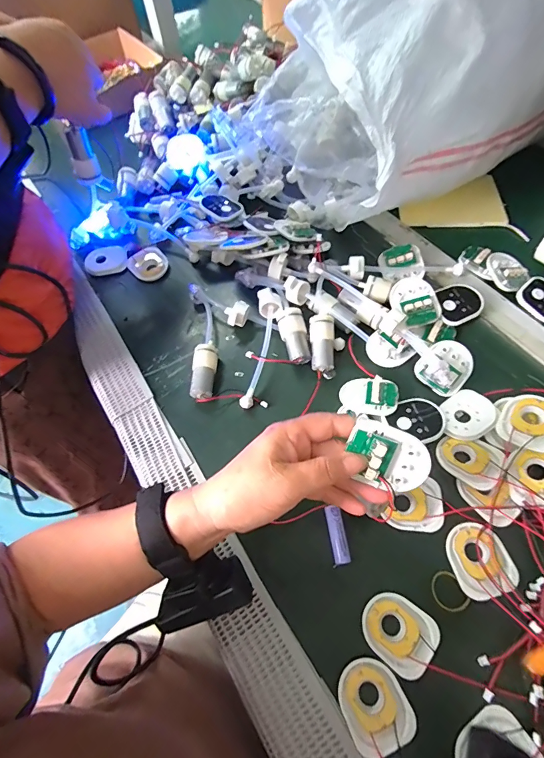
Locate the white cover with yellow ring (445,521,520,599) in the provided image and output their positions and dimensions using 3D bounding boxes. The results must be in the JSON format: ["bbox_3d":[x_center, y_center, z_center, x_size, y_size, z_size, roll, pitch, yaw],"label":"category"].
[{"bbox_3d":[0.180,0.155,0.331,0.050,0.010,0.058,-16,61,-5],"label":"white cover with yellow ring"}]

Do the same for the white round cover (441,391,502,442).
[{"bbox_3d":[0.195,0.036,0.383,0.058,0.007,0.047,-31,64,-12],"label":"white round cover"}]

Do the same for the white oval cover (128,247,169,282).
[{"bbox_3d":[-0.171,-0.161,0.529,0.051,0.006,0.058,-33,64,-13],"label":"white oval cover"}]

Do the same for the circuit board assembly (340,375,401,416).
[{"bbox_3d":[0.102,0.016,0.401,0.058,0.009,0.048,-5,45,13],"label":"circuit board assembly"}]

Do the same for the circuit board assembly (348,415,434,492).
[{"bbox_3d":[0.081,0.057,0.269,0.059,0.010,0.044,26,108,-1],"label":"circuit board assembly"}]

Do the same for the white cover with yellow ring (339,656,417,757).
[{"bbox_3d":[0.078,0.250,0.294,0.048,0.005,0.057,-23,62,-8],"label":"white cover with yellow ring"}]

